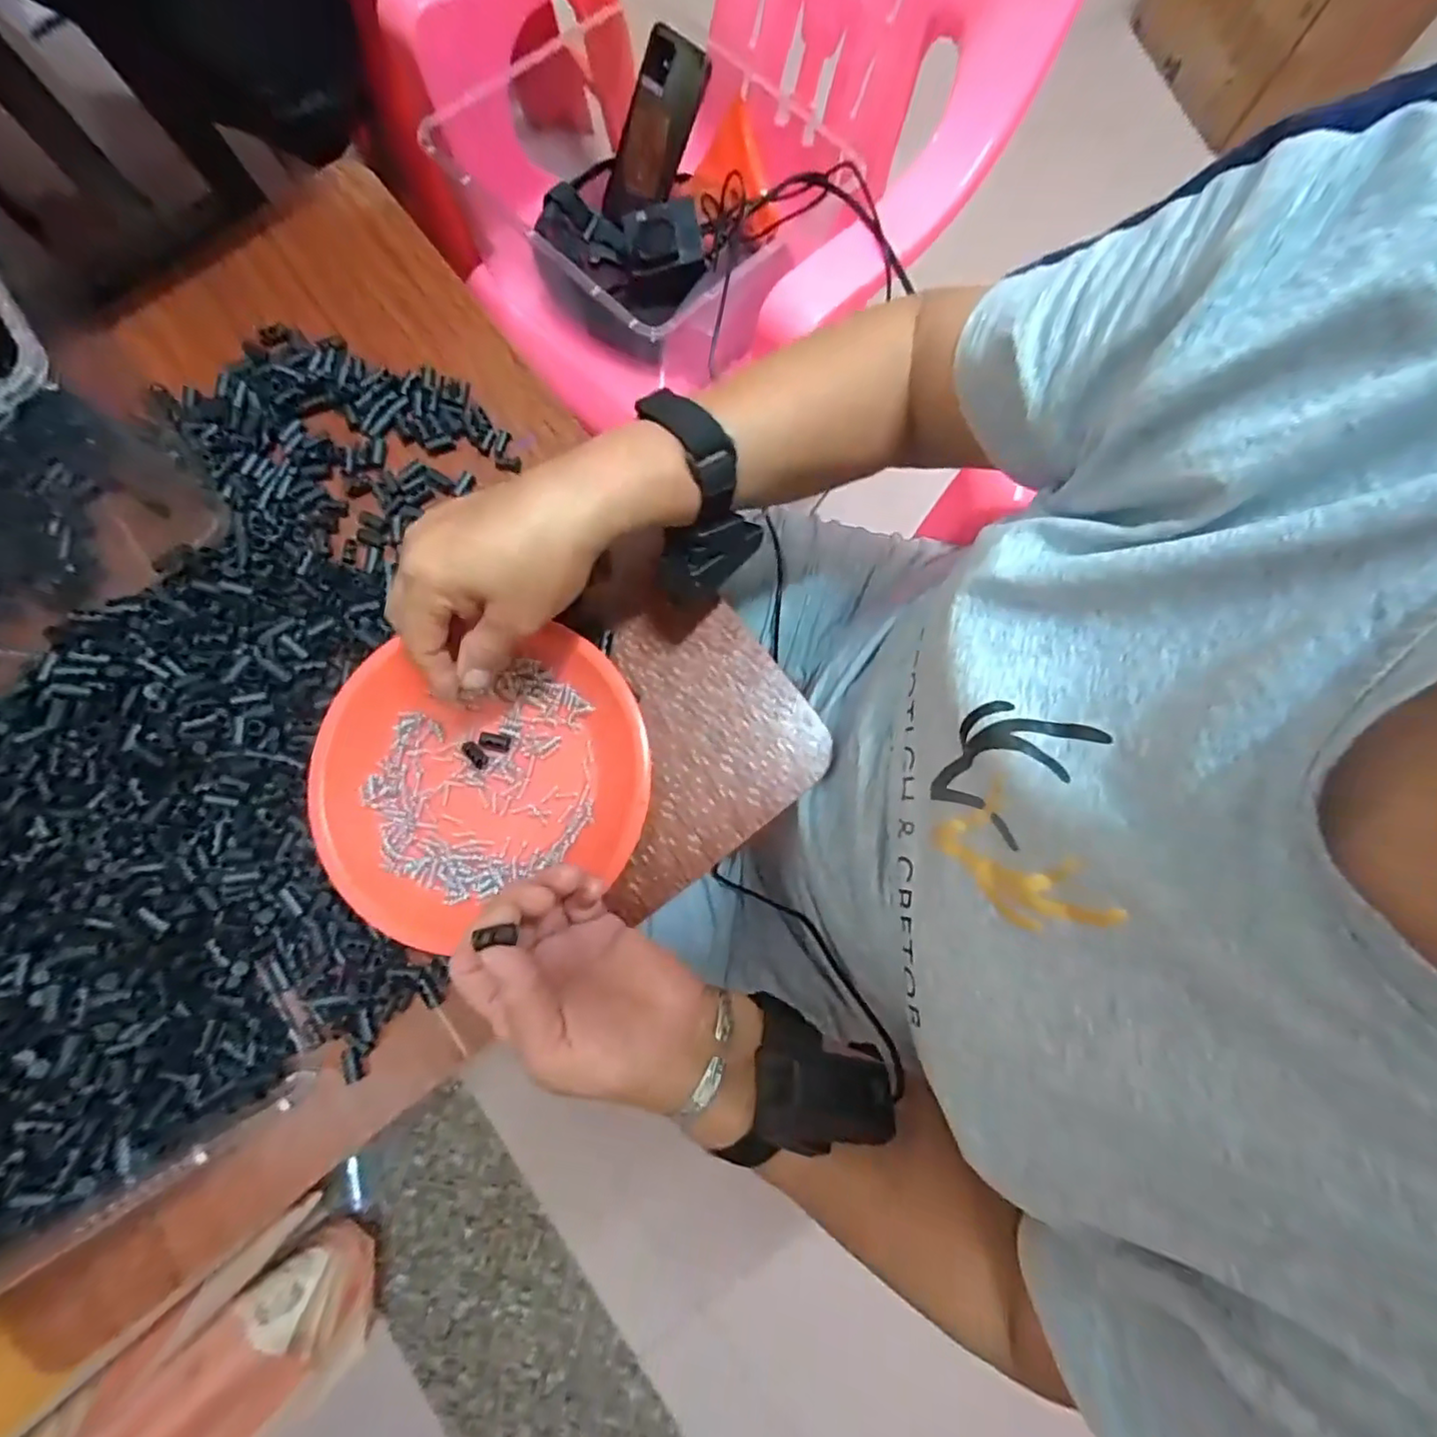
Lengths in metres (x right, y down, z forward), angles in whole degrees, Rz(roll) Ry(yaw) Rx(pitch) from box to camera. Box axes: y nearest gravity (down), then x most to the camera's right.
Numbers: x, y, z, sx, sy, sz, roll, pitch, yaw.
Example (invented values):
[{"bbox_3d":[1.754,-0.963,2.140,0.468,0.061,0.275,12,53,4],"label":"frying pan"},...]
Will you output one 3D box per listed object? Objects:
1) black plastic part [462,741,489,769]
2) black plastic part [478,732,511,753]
[{"bbox_3d":[-0.149,0.022,0.383,0.009,0.004,0.019,-44,83,-8],"label":"black plastic part"},{"bbox_3d":[-0.139,0.014,0.386,0.020,0.004,0.010,12,80,1],"label":"black plastic part"}]

